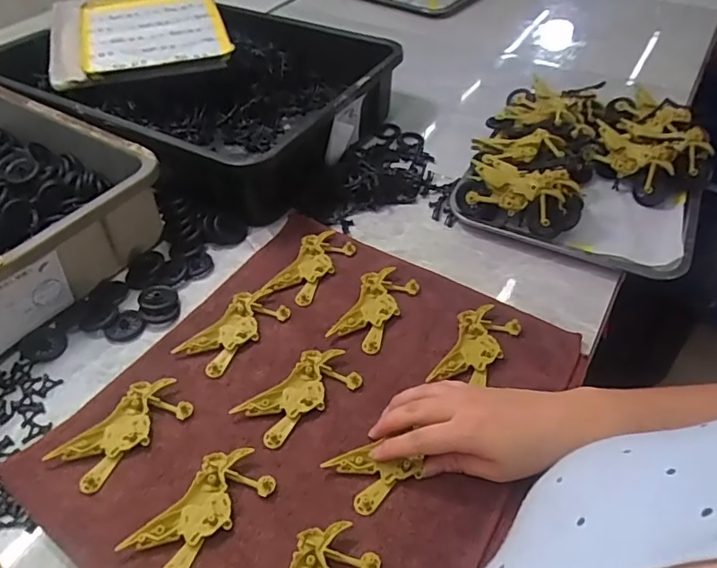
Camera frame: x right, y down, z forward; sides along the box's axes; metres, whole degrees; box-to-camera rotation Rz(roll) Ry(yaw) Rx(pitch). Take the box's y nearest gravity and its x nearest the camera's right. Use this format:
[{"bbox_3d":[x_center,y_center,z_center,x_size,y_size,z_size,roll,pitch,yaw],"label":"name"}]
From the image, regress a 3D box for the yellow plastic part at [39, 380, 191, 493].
[{"bbox_3d":[-0.189,0.118,0.433,0.053,0.010,0.098,31,52,25],"label":"yellow plastic part"}]

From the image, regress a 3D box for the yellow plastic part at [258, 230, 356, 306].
[{"bbox_3d":[-0.052,-0.018,0.565,0.052,0.013,0.108,22,49,19],"label":"yellow plastic part"}]

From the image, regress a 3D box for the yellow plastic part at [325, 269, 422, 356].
[{"bbox_3d":[0.015,0.023,0.523,0.051,0.017,0.099,23,50,20],"label":"yellow plastic part"}]

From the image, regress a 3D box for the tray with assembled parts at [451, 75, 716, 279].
[{"bbox_3d":[0.282,-0.150,0.661,0.265,0.072,0.314,20,48,17],"label":"tray with assembled parts"}]

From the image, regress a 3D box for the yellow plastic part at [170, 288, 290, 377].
[{"bbox_3d":[-0.118,0.043,0.507,0.051,0.012,0.102,32,53,27],"label":"yellow plastic part"}]

